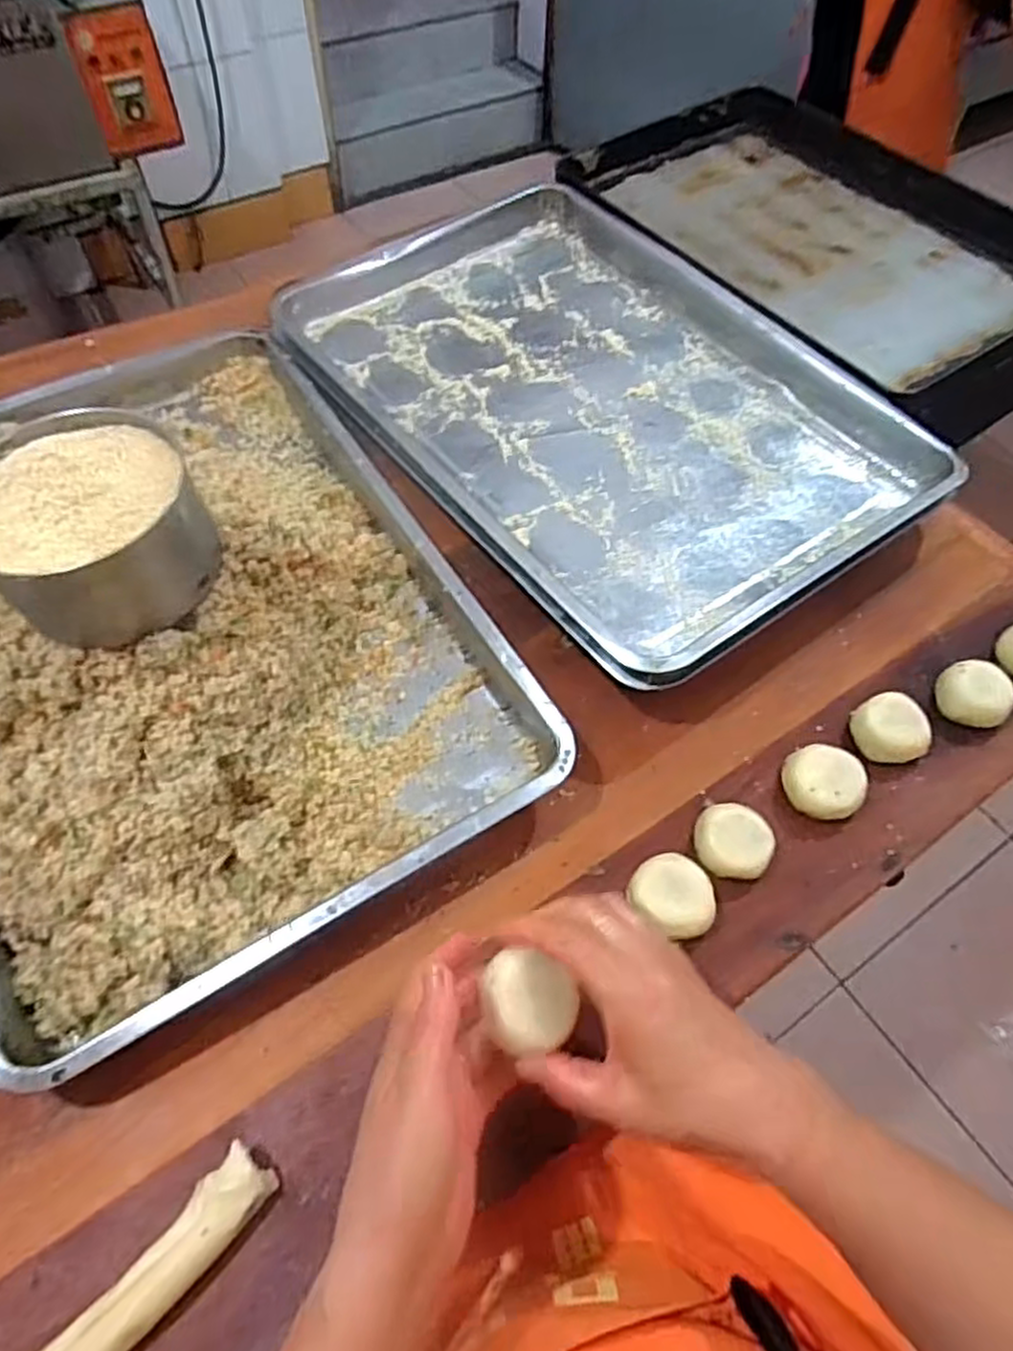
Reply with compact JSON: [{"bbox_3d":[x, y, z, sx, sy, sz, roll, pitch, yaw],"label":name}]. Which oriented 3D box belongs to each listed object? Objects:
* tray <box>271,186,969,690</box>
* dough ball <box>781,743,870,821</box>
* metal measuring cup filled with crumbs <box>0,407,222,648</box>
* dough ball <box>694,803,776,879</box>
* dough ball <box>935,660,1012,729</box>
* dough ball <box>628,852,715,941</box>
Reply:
[{"bbox_3d":[0.081,-0.280,0.712,0.421,0.063,0.602,-31,64,-18],"label":"tray"},{"bbox_3d":[0.229,0.077,0.529,0.050,0.028,0.051,1,58,-1],"label":"dough ball"},{"bbox_3d":[-0.269,-0.098,0.482,0.136,0.074,0.139,1,58,-1],"label":"metal measuring cup filled with crumbs"},{"bbox_3d":[0.155,0.113,0.502,0.047,0.029,0.044,1,58,-1],"label":"dough ball"},{"bbox_3d":[0.356,0.014,0.560,0.043,0.033,0.051,-32,64,-20],"label":"dough ball"},{"bbox_3d":[0.109,0.147,0.489,0.054,0.041,0.051,1,58,-1],"label":"dough ball"}]

